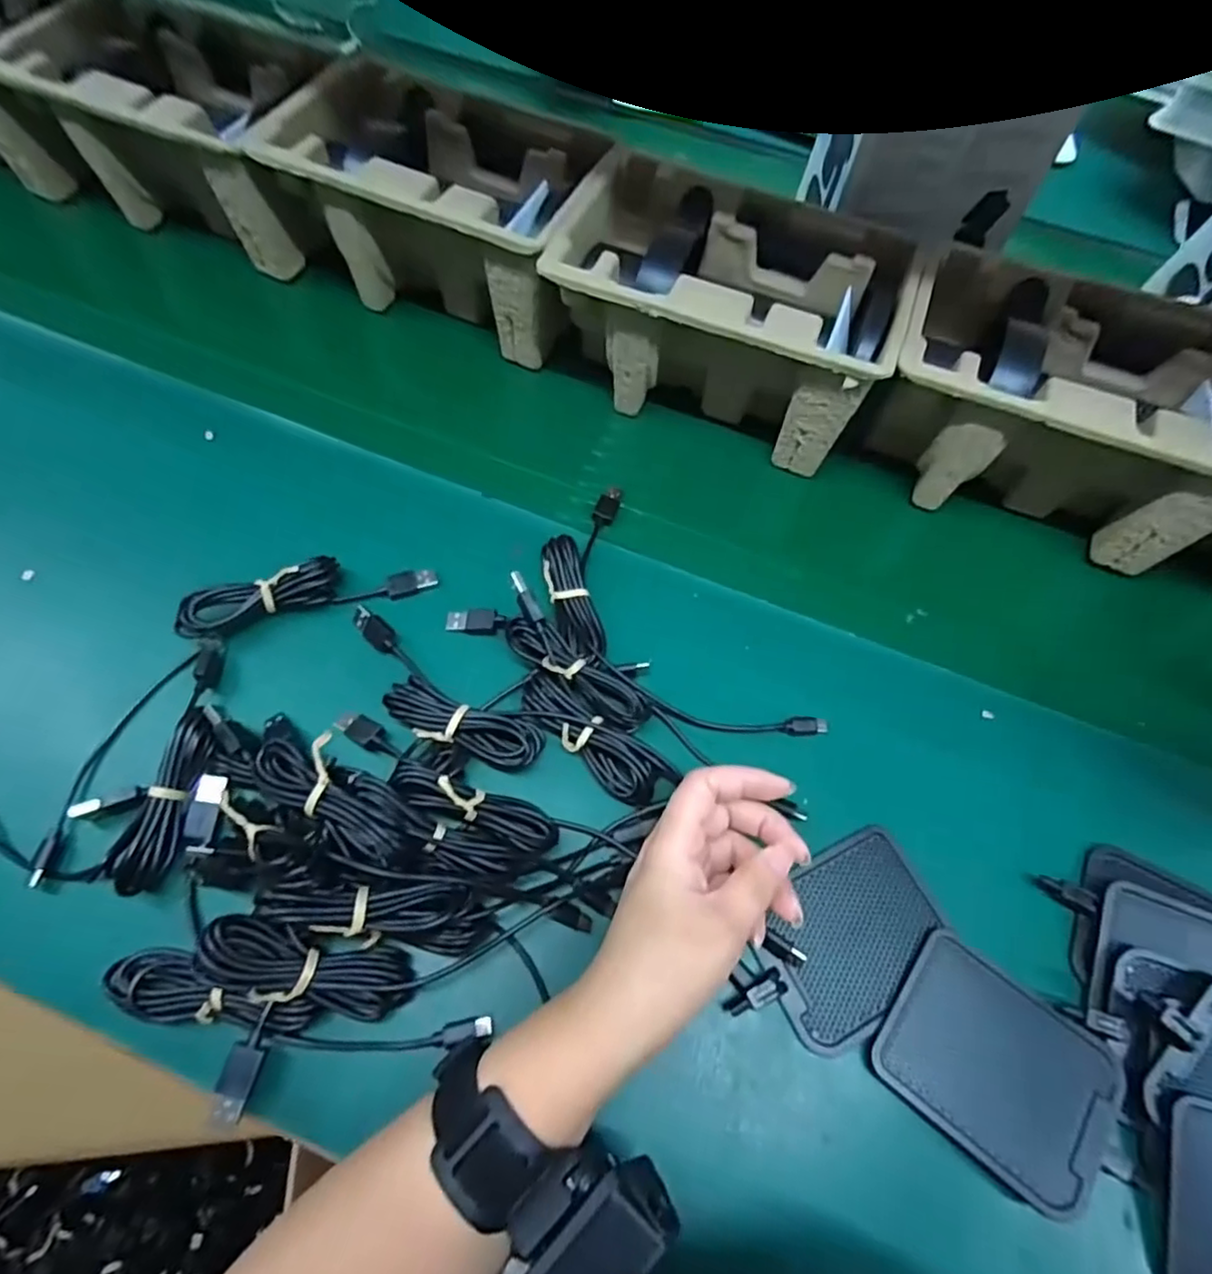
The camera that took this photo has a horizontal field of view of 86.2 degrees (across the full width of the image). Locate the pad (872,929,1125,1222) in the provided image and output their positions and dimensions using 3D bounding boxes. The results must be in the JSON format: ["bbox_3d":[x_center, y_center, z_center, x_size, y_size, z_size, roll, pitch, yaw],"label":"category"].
[{"bbox_3d":[0.184,0.202,0.306,0.098,0.010,0.078,38,69,14],"label":"pad"}]

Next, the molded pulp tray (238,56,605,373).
[{"bbox_3d":[-0.114,-0.317,0.492,0.219,0.108,0.146,24,66,9],"label":"molded pulp tray"}]

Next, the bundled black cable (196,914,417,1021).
[{"bbox_3d":[-0.133,0.150,0.295,0.094,0.026,0.030,27,62,-21],"label":"bundled black cable"}]

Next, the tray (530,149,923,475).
[{"bbox_3d":[0.085,-0.219,0.463,0.216,0.120,0.137,20,66,7],"label":"tray"}]

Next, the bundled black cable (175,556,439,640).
[{"bbox_3d":[-0.177,-0.029,0.387,0.141,0.025,0.028,-18,67,-11],"label":"bundled black cable"}]

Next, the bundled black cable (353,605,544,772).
[{"bbox_3d":[-0.095,0.029,0.365,0.131,0.015,0.058,20,66,7],"label":"bundled black cable"}]

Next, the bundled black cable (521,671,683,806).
[{"bbox_3d":[-0.008,0.059,0.360,0.093,0.024,0.031,31,67,12],"label":"bundled black cable"}]

